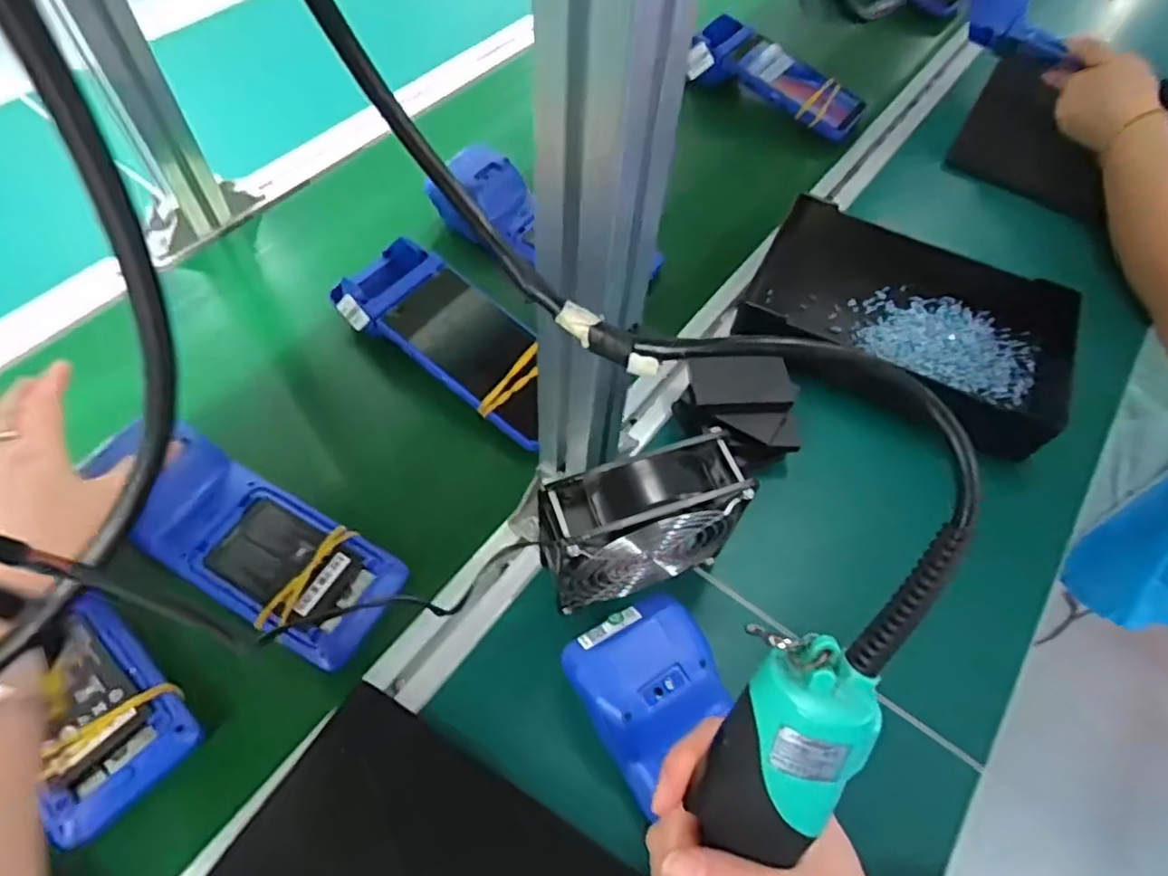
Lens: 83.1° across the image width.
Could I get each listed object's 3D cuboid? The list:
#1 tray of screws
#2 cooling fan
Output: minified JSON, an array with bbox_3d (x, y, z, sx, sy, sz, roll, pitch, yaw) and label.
[{"bbox_3d":[0.278,-0.103,0.566,0.265,0.053,0.187,21,59,9],"label":"tray of screws"},{"bbox_3d":[0.029,0.062,0.416,0.129,0.120,0.064,-20,61,-16],"label":"cooling fan"}]

